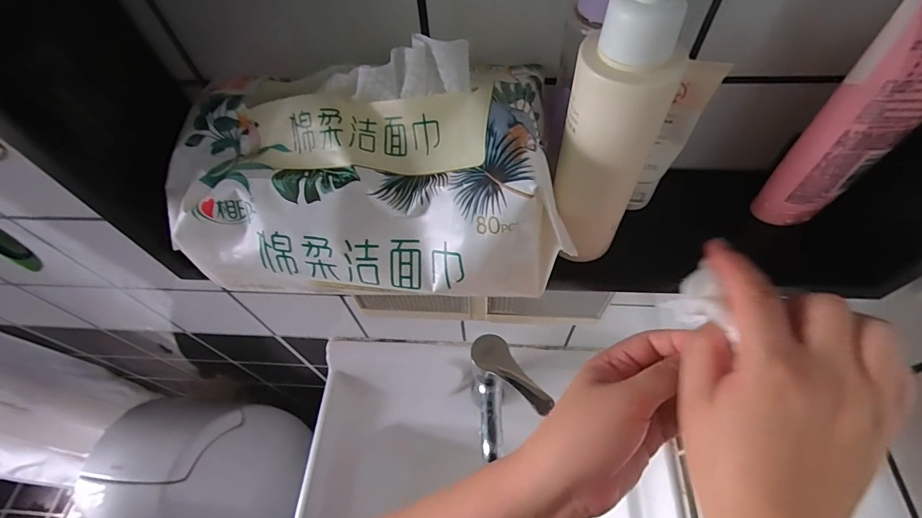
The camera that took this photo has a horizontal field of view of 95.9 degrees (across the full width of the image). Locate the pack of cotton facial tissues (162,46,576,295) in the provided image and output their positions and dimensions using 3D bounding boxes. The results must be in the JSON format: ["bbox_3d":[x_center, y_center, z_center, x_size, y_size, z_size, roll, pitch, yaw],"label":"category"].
[{"bbox_3d":[-0.055,-0.045,0.222,0.209,0.087,0.111,-1,57,4],"label":"pack of cotton facial tissues"}]

